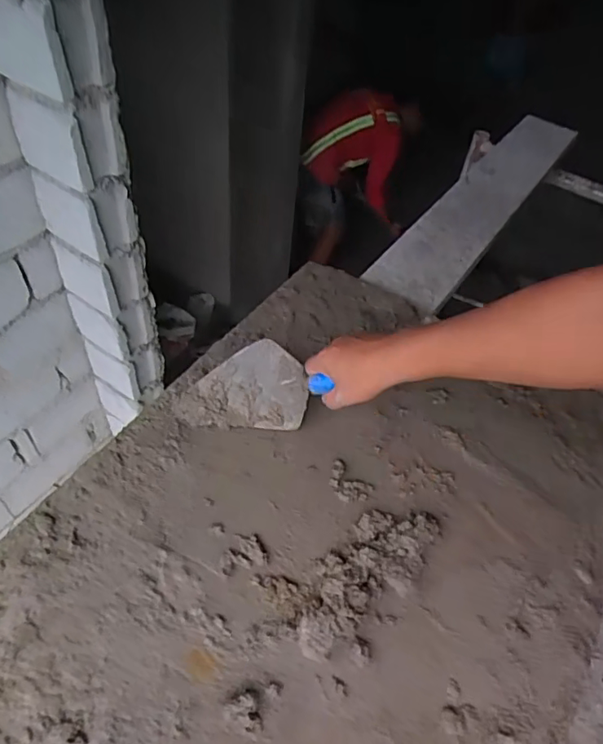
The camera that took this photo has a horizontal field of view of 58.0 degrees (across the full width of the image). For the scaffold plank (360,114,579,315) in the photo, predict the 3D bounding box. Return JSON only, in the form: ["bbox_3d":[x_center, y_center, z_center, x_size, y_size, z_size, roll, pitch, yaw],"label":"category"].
[{"bbox_3d":[0.437,-0.420,1.266,0.165,0.053,0.974,30,53,18],"label":"scaffold plank"}]

